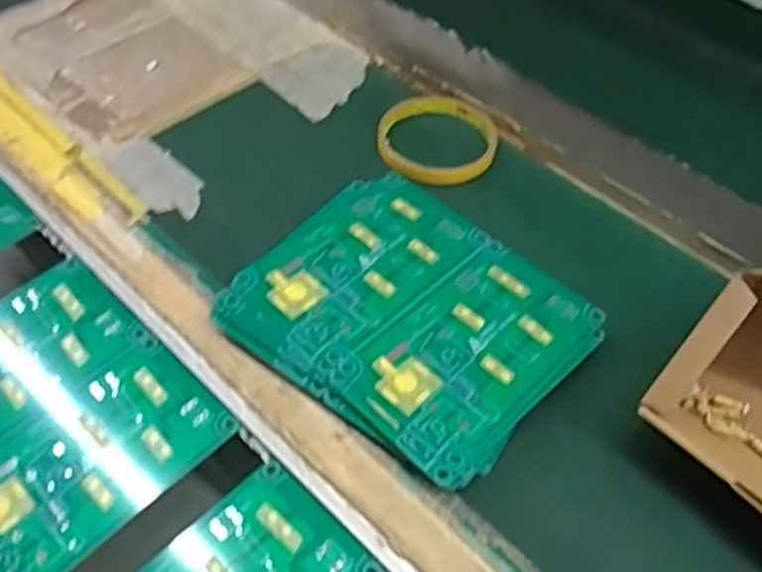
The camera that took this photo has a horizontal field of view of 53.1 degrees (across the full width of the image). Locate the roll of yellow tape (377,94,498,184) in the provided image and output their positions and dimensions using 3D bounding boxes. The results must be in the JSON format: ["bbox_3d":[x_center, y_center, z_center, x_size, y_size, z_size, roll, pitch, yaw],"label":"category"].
[{"bbox_3d":[0.040,-0.106,0.543,0.083,0.012,0.080,1,53,-1],"label":"roll of yellow tape"}]

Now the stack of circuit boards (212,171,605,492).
[{"bbox_3d":[0.017,0.018,0.439,0.175,0.026,0.151,34,59,22],"label":"stack of circuit boards"}]

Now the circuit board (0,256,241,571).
[{"bbox_3d":[-0.183,0.068,0.421,0.165,0.005,0.136,39,61,24],"label":"circuit board"}]

